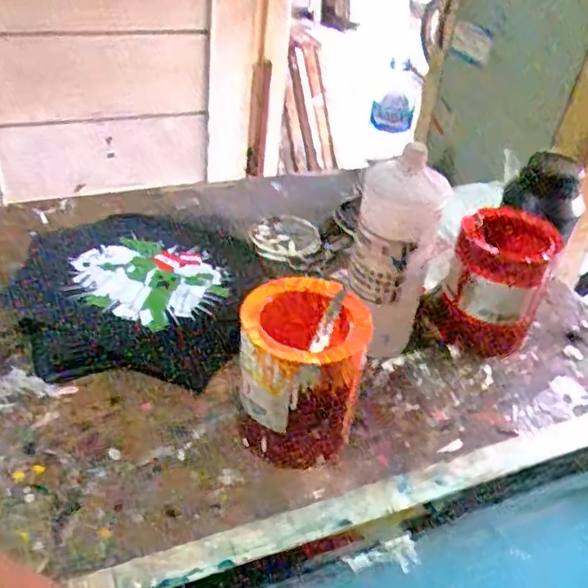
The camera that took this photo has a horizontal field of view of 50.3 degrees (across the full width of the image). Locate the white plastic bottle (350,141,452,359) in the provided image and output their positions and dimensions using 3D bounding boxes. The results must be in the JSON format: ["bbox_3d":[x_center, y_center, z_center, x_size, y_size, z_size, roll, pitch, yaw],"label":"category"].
[{"bbox_3d":[0.101,-0.033,0.654,0.079,0.231,0.070,12,37,7],"label":"white plastic bottle"}]

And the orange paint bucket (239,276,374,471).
[{"bbox_3d":[0.006,0.075,0.573,0.105,0.139,0.104,4,37,-3],"label":"orange paint bucket"}]

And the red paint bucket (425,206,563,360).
[{"bbox_3d":[0.228,-0.013,0.716,0.110,0.145,0.108,25,41,23],"label":"red paint bucket"}]

